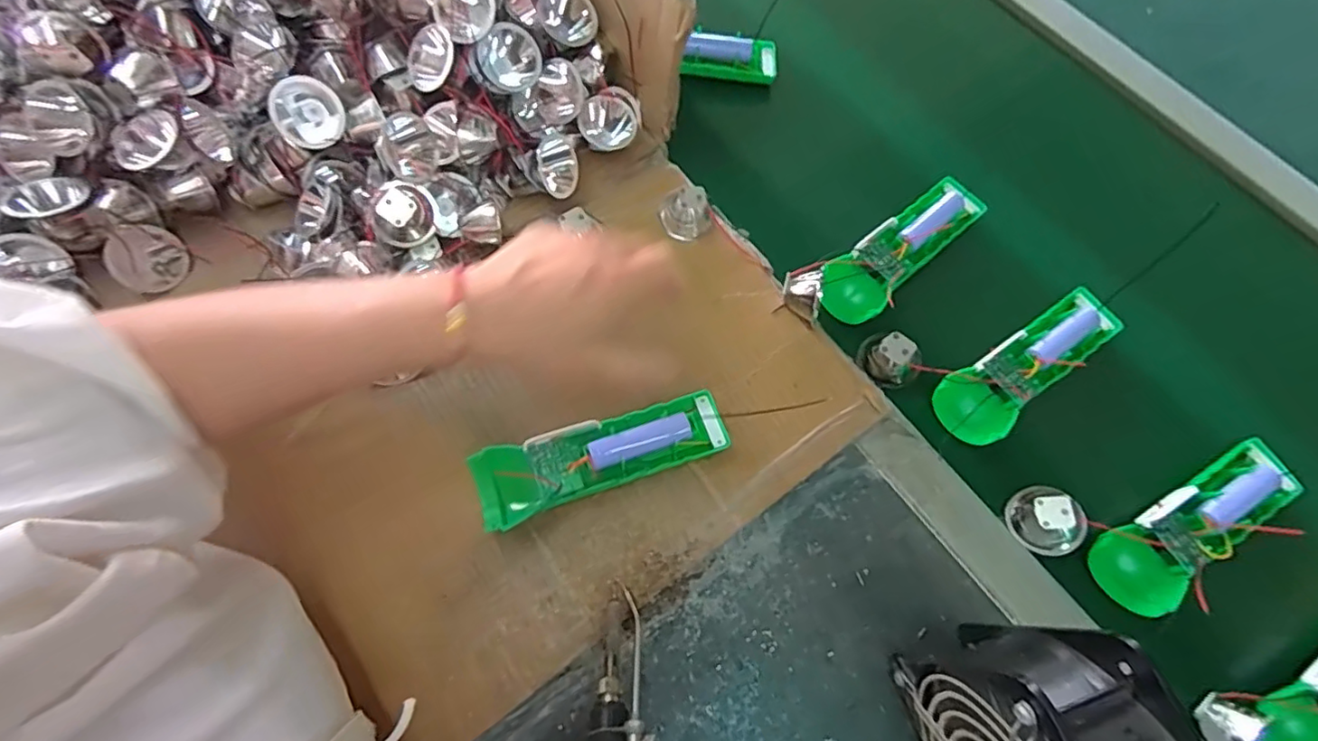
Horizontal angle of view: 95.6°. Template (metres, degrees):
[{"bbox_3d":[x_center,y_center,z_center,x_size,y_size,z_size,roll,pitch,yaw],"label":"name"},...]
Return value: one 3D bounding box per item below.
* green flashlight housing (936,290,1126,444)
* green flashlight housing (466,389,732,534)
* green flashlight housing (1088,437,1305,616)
[{"bbox_3d":[0.271,-0.005,0.430,0.170,0.019,0.051,-30,72,-13],"label":"green flashlight housing"},{"bbox_3d":[-0.035,0.054,0.377,0.155,0.032,0.044,-18,70,-8],"label":"green flashlight housing"},{"bbox_3d":[0.355,0.103,0.393,0.153,0.029,0.050,-25,71,-11],"label":"green flashlight housing"}]

